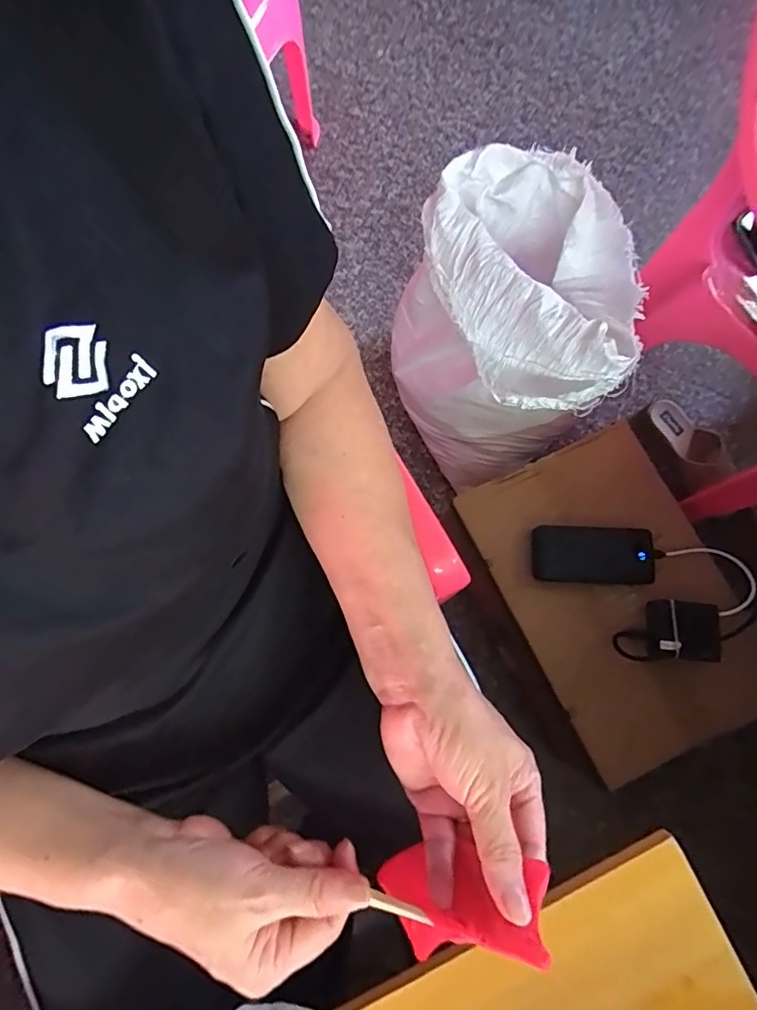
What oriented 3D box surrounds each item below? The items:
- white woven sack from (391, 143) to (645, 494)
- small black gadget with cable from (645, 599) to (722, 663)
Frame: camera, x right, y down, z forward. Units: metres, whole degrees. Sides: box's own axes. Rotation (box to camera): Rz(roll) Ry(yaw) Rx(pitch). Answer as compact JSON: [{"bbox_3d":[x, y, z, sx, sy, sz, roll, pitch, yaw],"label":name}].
[{"bbox_3d":[0.181,-0.238,0.749,0.245,0.314,0.309,-14,77,-4],"label":"white woven sack"},{"bbox_3d":[0.387,0.159,0.668,0.083,0.018,0.071,8,77,1],"label":"small black gadget with cable"}]

